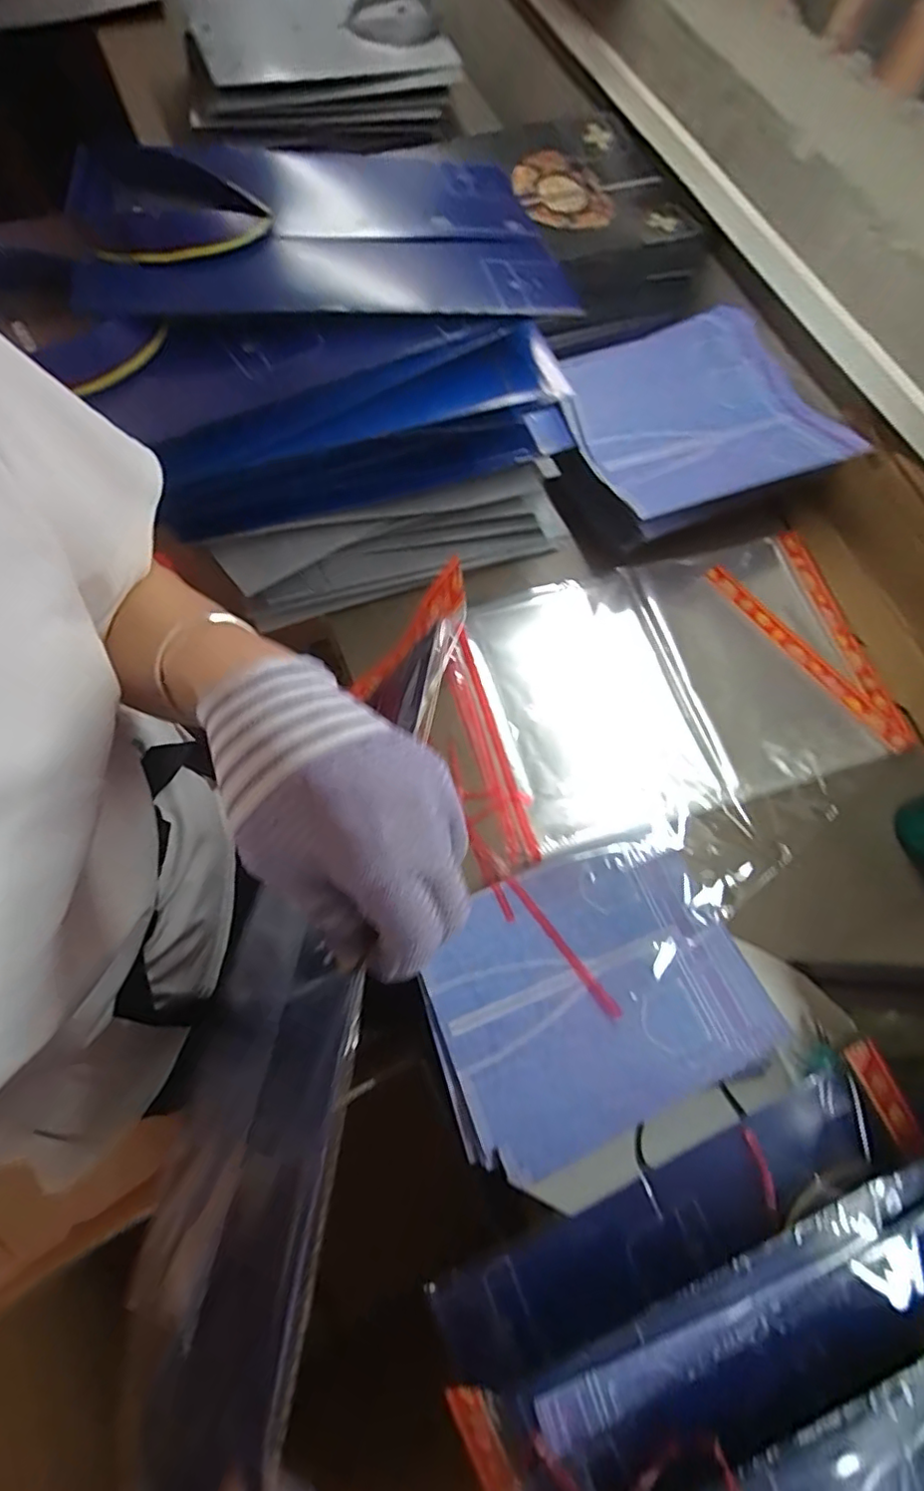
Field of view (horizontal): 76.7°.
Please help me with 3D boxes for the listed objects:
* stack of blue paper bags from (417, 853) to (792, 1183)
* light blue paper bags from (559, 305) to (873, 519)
[{"bbox_3d":[0.118,0.232,0.557,0.297,0.022,0.234,-22,73,-9],"label":"stack of blue paper bags"},{"bbox_3d":[0.269,-0.402,0.688,0.271,0.057,0.289,-19,72,-9],"label":"light blue paper bags"}]

